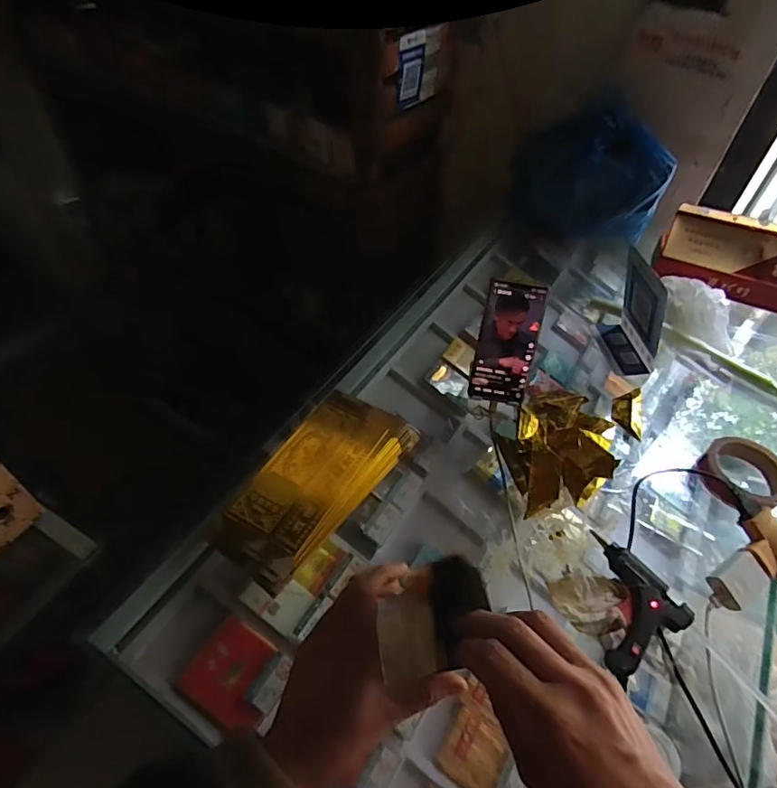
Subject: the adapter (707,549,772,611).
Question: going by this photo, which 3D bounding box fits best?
[{"bbox_3d":[0.378,0.199,0.544,0.063,0.023,0.042,-20,54,-20],"label":"adapter"}]

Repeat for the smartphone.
[{"bbox_3d":[0.154,-0.065,0.656,0.072,0.158,0.010,10,18,4],"label":"smartphone"}]

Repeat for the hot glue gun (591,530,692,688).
[{"bbox_3d":[0.239,0.217,0.525,0.111,0.026,0.113,-30,58,-27],"label":"hot glue gun"}]

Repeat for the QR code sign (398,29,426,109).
[{"bbox_3d":[0.043,-0.599,0.937,0.005,0.119,0.073,34,52,29],"label":"QR code sign"}]

